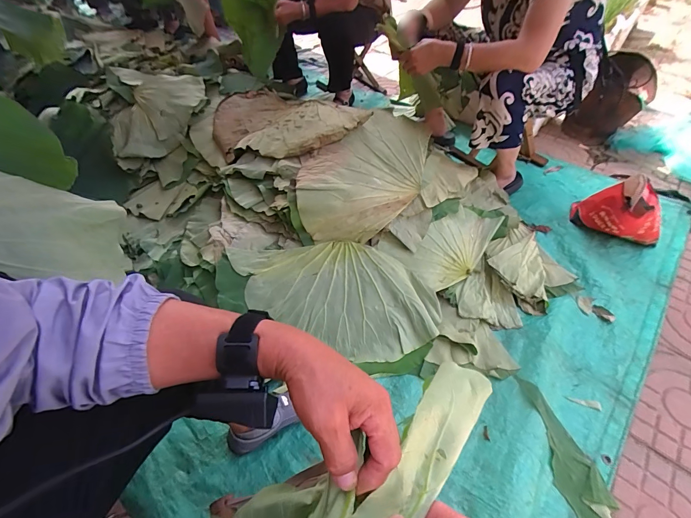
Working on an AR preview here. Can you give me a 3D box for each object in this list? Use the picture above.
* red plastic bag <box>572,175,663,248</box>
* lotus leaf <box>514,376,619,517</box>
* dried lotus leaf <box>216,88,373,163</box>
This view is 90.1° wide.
[{"bbox_3d":[0.909,-0.150,1.113,0.247,0.192,0.158,15,51,12],"label":"red plastic bag"},{"bbox_3d":[0.480,0.405,0.750,0.099,0.045,0.316,-8,50,-7],"label":"lotus leaf"},{"bbox_3d":[-0.236,-0.483,1.249,0.670,0.123,0.391,27,55,37],"label":"dried lotus leaf"}]

